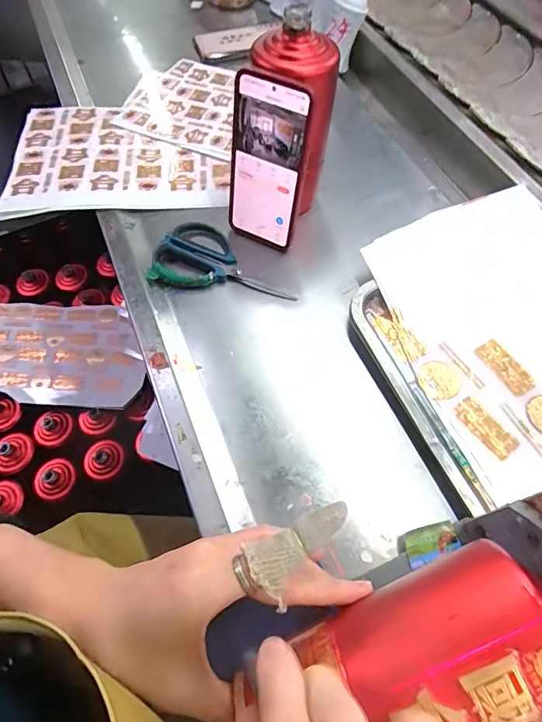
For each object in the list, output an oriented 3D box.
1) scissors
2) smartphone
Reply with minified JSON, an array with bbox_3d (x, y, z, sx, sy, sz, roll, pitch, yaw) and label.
[{"bbox_3d":[-0.050,-0.117,0.491,0.158,0.011,0.096,8,62,7],"label":"scissors"},{"bbox_3d":[-0.007,-0.197,0.453,0.078,0.165,0.012,24,50,13],"label":"smartphone"}]

